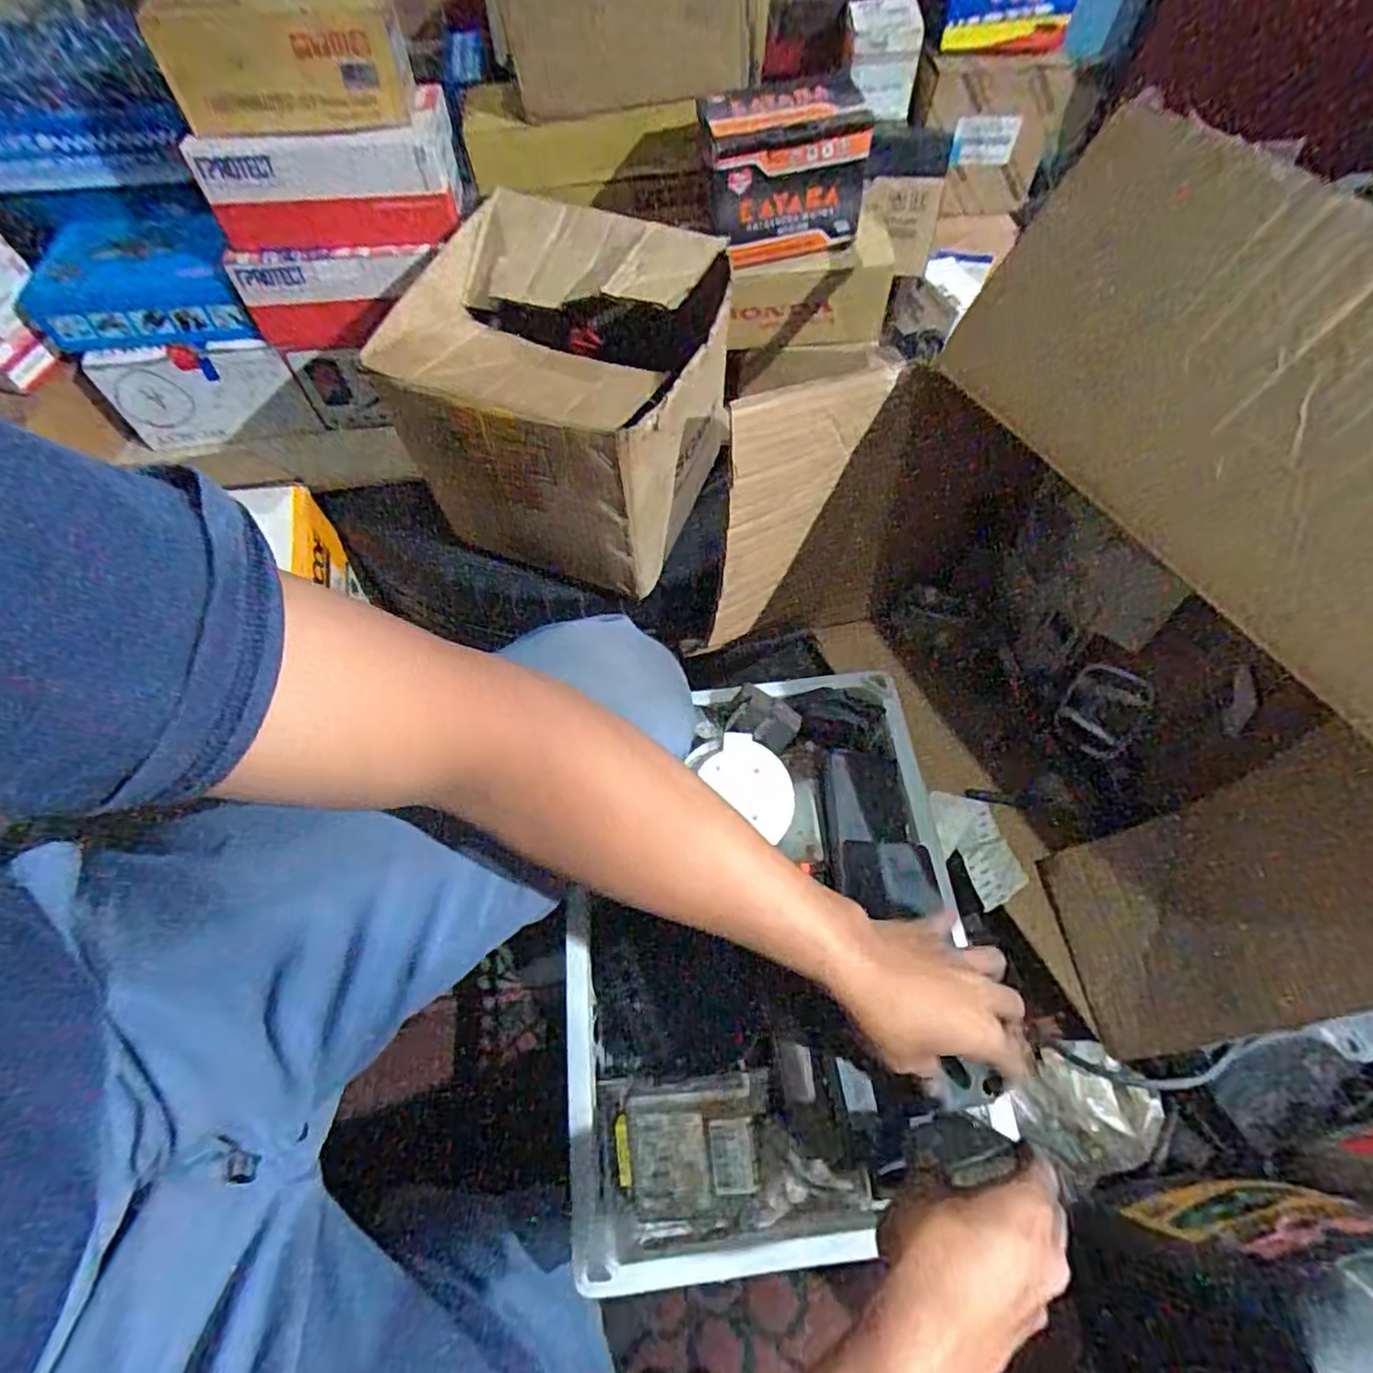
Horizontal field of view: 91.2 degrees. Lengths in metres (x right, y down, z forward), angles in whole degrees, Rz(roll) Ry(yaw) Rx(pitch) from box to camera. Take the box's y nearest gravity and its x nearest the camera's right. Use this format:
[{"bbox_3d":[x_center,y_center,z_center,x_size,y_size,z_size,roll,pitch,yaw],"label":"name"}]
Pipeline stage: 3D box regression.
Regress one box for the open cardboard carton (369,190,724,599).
[{"bbox_3d":[-0.096,-0.241,0.559,0.228,0.190,0.214,17,66,8],"label":"open cardboard carton"}]

